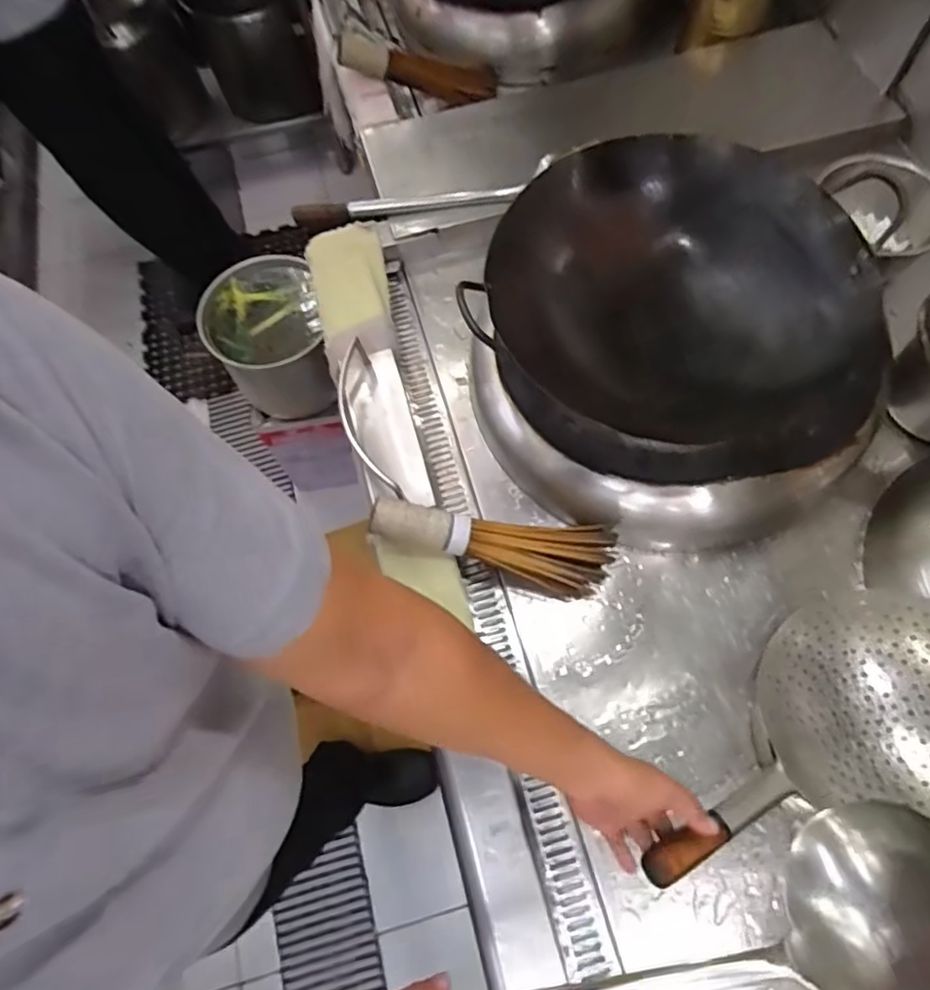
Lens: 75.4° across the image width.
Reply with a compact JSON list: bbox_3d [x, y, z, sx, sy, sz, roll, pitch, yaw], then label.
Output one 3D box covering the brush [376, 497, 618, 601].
[{"bbox_3d":[0.031,0.056,0.752,0.309,0.063,0.089,12,67,-7],"label":"brush"}]

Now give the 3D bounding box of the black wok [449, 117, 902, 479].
[{"bbox_3d":[0.264,-0.226,0.748,0.472,0.132,0.423,15,69,9],"label":"black wok"}]

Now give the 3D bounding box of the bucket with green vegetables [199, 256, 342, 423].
[{"bbox_3d":[-0.420,-0.330,1.314,0.246,0.213,0.288,-20,68,-6],"label":"bucket with green vegetables"}]

